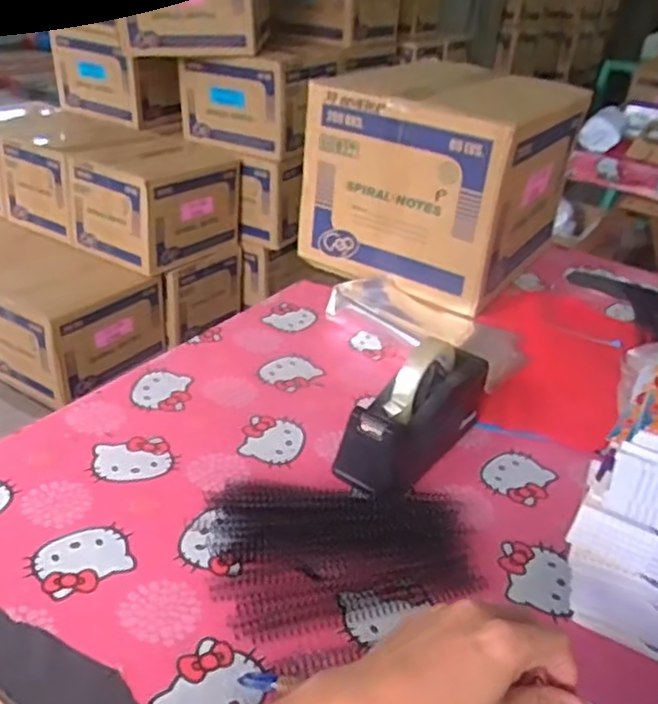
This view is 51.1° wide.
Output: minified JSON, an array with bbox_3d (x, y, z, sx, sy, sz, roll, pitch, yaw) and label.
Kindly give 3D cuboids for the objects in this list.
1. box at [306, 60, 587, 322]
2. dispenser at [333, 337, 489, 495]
[{"bbox_3d":[0.200,-0.318,1.183,0.341,0.247,0.384,23,35,26],"label":"box"},{"bbox_3d":[0.099,0.054,0.744,0.067,0.114,0.207,24,36,27],"label":"dispenser"}]

